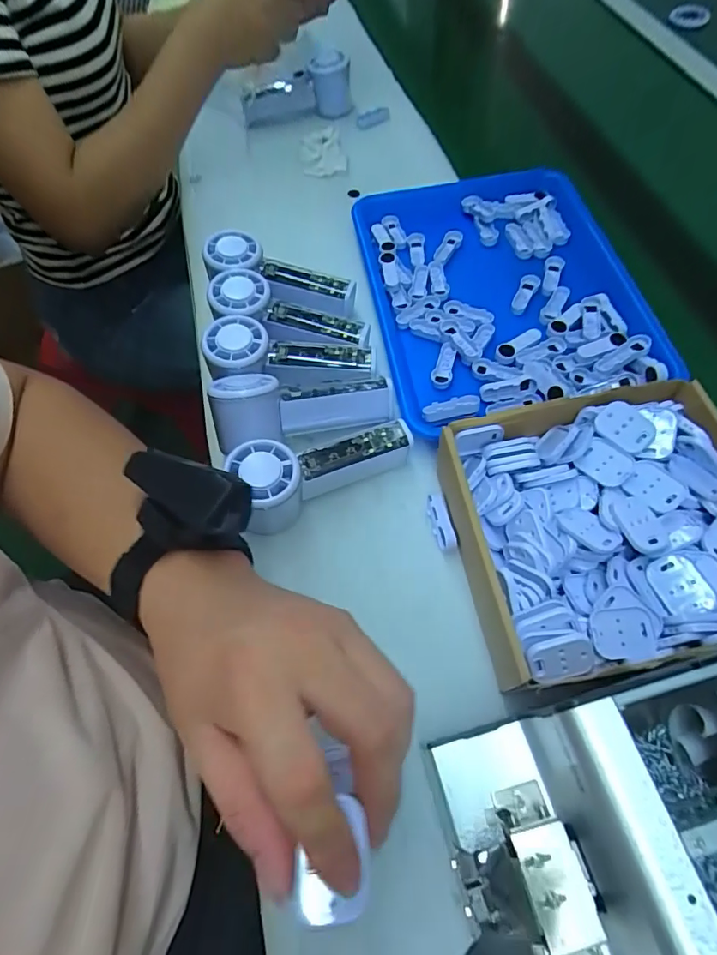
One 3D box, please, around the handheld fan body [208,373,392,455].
[{"bbox_3d":[-0.045,-0.066,0.411,0.149,0.050,0.060,-6,61,-14],"label":"handheld fan body"}]

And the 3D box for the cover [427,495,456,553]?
[{"bbox_3d":[0.066,0.037,0.392,0.013,0.019,0.045,-12,62,-2],"label":"cover"}]

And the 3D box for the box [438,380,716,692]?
[{"bbox_3d":[0.174,0.036,0.351,0.202,0.063,0.185,-11,62,-2],"label":"box"}]

